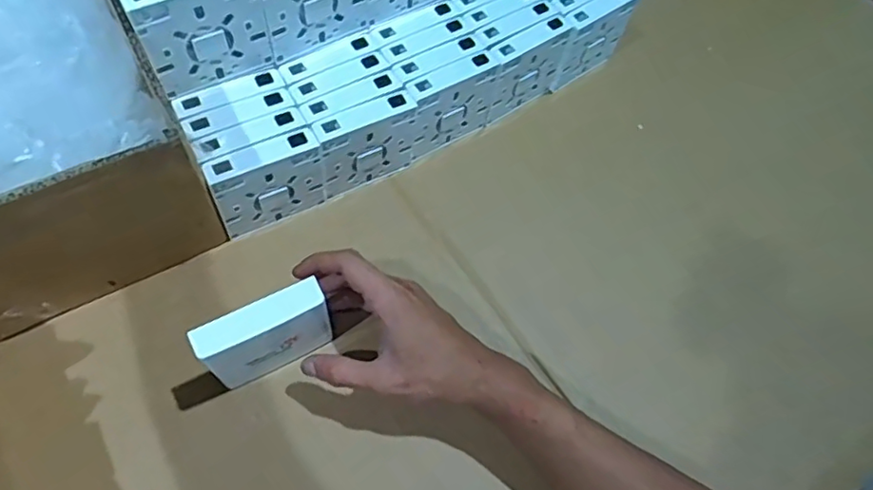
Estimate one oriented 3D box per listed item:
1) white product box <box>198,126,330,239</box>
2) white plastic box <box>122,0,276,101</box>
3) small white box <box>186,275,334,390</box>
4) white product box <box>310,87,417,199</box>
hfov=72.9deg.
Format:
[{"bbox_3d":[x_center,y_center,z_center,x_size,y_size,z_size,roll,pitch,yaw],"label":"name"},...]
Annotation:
[{"bbox_3d":[-0.132,-0.047,0.473,0.086,0.087,0.020,-28,68,-15],"label":"white product box"},{"bbox_3d":[-0.167,-0.153,0.427,0.085,0.090,0.021,-31,69,-17],"label":"white plastic box"},{"bbox_3d":[-0.115,0.063,0.410,0.084,0.074,0.026,-24,68,-14],"label":"small white box"},{"bbox_3d":[-0.060,-0.083,0.499,0.084,0.085,0.020,-29,69,-16],"label":"white product box"}]

